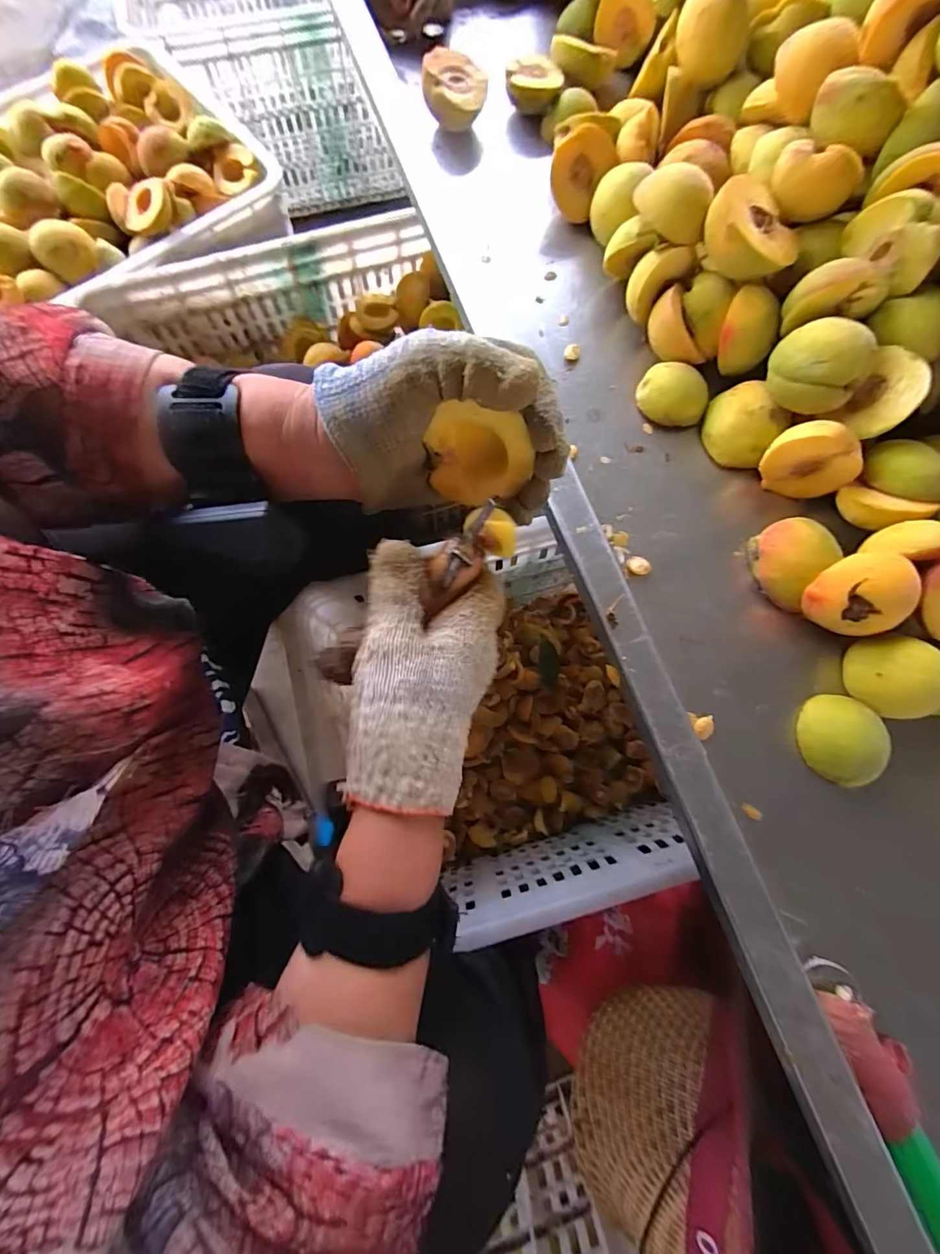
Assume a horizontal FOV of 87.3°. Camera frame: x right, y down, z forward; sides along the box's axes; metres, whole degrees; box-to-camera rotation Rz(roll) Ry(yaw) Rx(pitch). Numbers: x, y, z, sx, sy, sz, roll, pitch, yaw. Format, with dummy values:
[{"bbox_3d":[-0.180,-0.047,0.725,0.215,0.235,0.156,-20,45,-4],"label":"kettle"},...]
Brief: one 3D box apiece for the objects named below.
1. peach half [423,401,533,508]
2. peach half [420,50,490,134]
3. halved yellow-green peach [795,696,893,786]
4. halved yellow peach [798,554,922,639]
[{"bbox_3d":[0.005,-0.090,0.251,0.046,0.050,0.026,7,49,5],"label":"peach half"},{"bbox_3d":[-0.014,-0.504,0.461,0.058,0.035,0.058,0,76,0],"label":"peach half"},{"bbox_3d":[0.251,0.075,0.331,0.047,0.024,0.058,1,76,0],"label":"halved yellow-green peach"},{"bbox_3d":[0.259,-0.022,0.329,0.051,0.037,0.054,0,93,-5],"label":"halved yellow peach"}]

